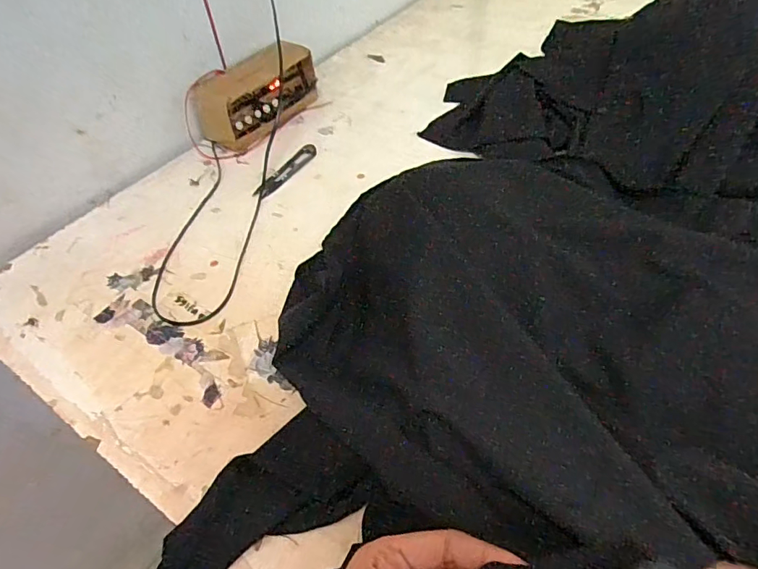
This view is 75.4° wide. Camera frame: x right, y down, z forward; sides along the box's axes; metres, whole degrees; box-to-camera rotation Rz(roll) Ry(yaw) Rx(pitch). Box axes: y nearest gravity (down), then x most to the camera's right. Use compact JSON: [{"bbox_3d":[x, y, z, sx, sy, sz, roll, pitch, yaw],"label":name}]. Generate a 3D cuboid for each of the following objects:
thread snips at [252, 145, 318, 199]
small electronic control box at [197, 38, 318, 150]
[{"bbox_3d":[-0.123,-0.152,0.653,0.020,0.010,0.115,24,56,24],"label":"thread snips"},{"bbox_3d":[-0.181,-0.283,0.722,0.090,0.089,0.172,21,55,23],"label":"small electronic control box"}]

